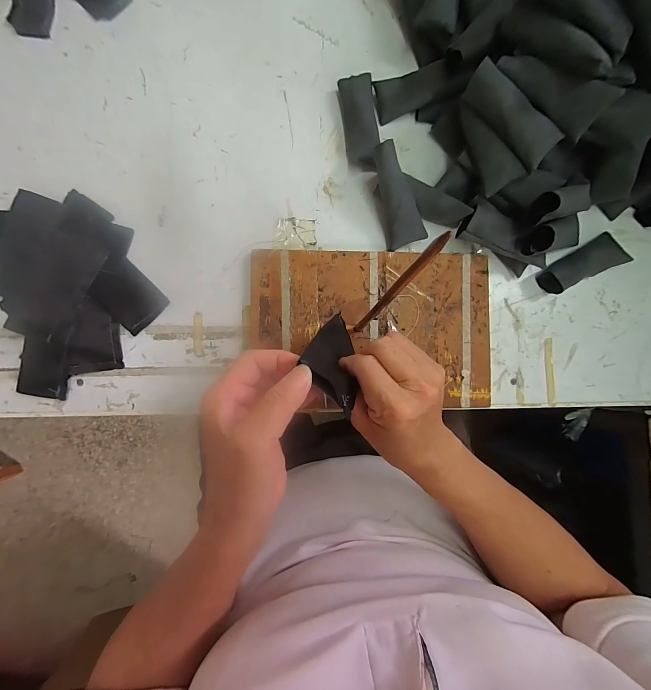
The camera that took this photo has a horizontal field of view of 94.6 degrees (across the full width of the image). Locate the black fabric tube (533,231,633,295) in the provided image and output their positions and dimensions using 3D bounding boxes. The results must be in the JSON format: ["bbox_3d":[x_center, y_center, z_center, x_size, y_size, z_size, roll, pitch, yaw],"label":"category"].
[{"bbox_3d":[0.302,-0.096,0.347,0.102,0.026,0.039,-24,89,-3],"label":"black fabric tube"}]

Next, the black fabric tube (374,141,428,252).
[{"bbox_3d":[0.078,-0.163,0.332,0.042,0.017,0.104,-22,111,-3],"label":"black fabric tube"}]

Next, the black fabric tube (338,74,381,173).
[{"bbox_3d":[0.041,-0.259,0.351,0.038,0.019,0.105,-8,88,-3],"label":"black fabric tube"}]

